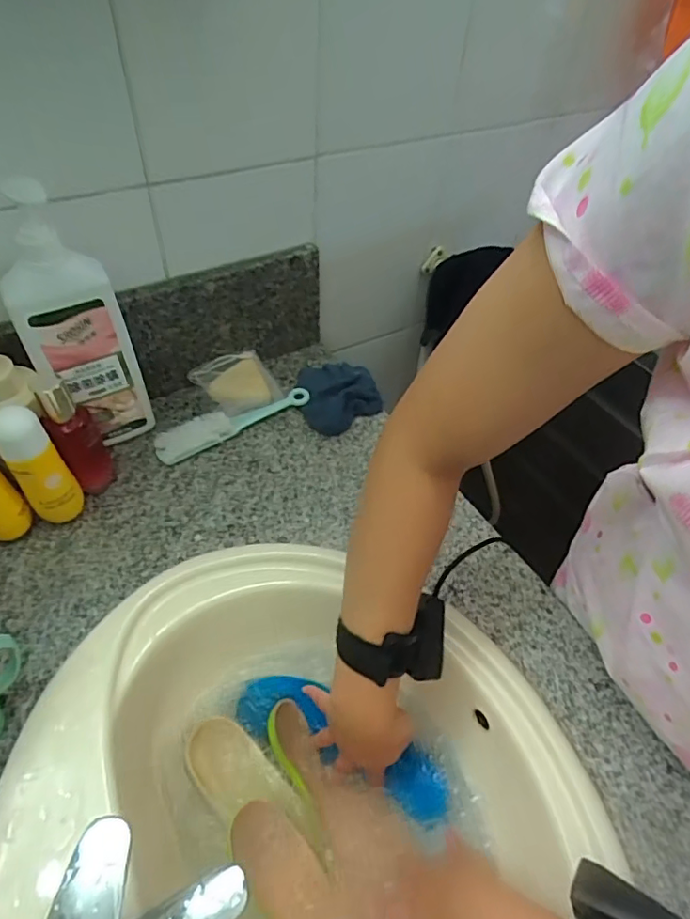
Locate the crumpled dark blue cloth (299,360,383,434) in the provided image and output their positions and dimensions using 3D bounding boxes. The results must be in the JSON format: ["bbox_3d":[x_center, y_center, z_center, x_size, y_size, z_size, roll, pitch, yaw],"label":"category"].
[{"bbox_3d":[-0.011,-0.092,0.727,0.107,0.028,0.117,-17,53,-17],"label":"crumpled dark blue cloth"}]

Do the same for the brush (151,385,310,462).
[{"bbox_3d":[-0.143,-0.051,0.690,0.204,0.025,0.040,-25,56,-23],"label":"brush"}]

